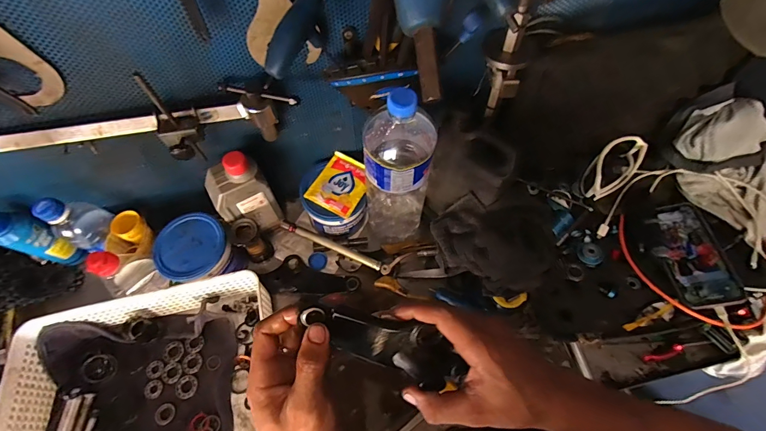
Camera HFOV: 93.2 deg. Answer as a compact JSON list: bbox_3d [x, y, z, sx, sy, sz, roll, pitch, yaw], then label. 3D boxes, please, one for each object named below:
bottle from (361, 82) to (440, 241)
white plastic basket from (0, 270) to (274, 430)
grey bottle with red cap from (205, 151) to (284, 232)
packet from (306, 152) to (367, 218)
[{"bbox_3d":[0.023,-0.064,0.514,0.089,0.301,0.111,13,64,7],"label":"bottle"},{"bbox_3d":[-0.309,0.231,0.487,0.326,0.081,0.250,-11,63,-5],"label":"white plastic basket"},{"bbox_3d":[-0.212,-0.029,0.551,0.081,0.155,0.054,-28,66,-13],"label":"grey bottle with red cap"},{"bbox_3d":[-0.066,-0.050,0.574,0.076,0.013,0.095,25,66,12],"label":"packet"}]

